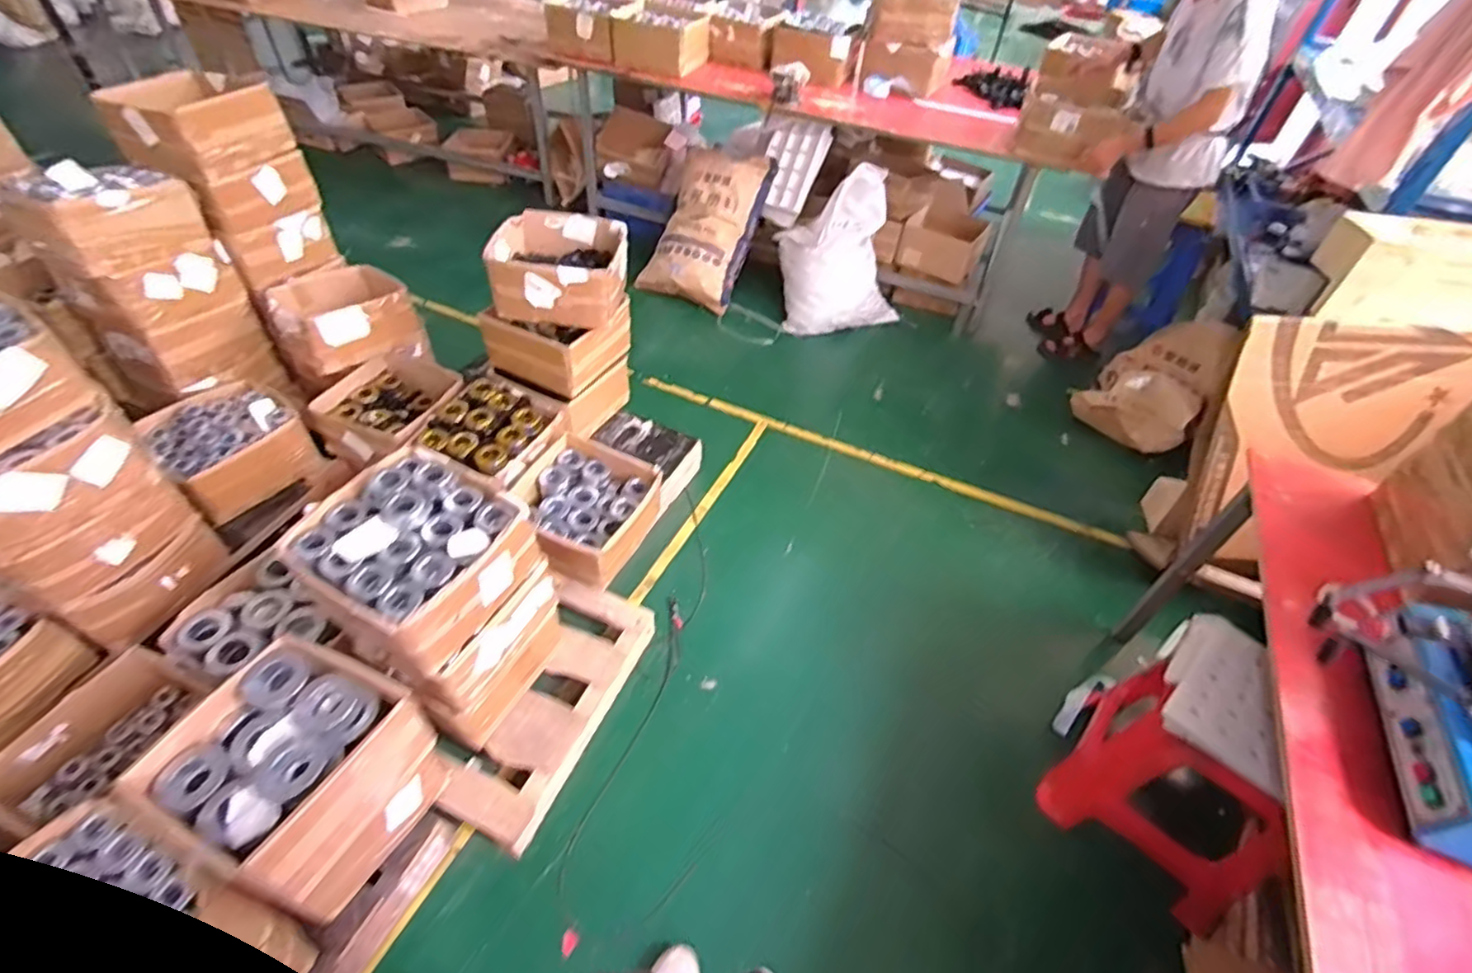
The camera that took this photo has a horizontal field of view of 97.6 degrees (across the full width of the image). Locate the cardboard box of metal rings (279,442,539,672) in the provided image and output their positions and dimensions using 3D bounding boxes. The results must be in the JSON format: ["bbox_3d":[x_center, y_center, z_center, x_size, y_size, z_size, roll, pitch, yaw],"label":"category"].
[{"bbox_3d":[-0.610,0.123,1.218,0.333,0.181,0.328,26,51,19],"label":"cardboard box of metal rings"}]

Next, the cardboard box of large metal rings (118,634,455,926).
[{"bbox_3d":[-0.787,0.526,1.179,0.344,0.286,0.344,20,49,14],"label":"cardboard box of large metal rings"}]

